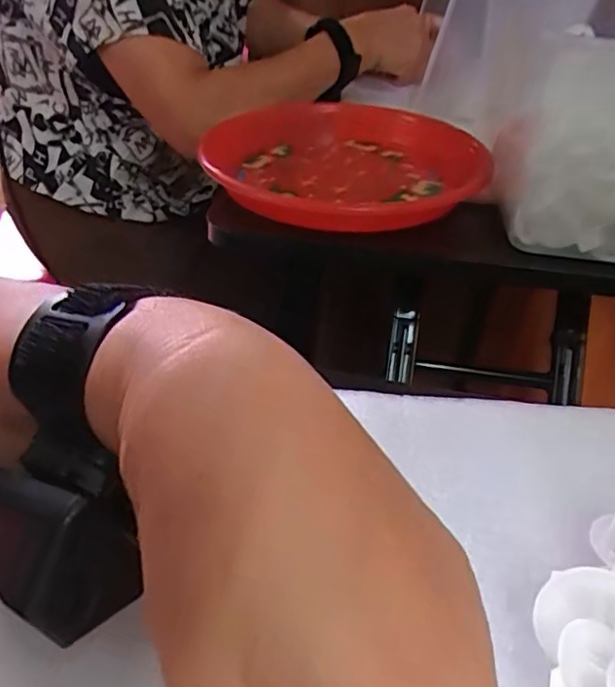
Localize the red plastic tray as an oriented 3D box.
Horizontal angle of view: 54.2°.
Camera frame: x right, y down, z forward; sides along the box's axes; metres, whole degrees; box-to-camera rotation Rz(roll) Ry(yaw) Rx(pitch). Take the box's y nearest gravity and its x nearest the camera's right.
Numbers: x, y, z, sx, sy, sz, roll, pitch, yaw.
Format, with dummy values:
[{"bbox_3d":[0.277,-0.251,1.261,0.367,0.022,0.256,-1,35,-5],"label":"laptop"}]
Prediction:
[{"bbox_3d":[0.030,-0.154,0.515,0.234,0.041,0.222,19,39,20],"label":"red plastic tray"}]

